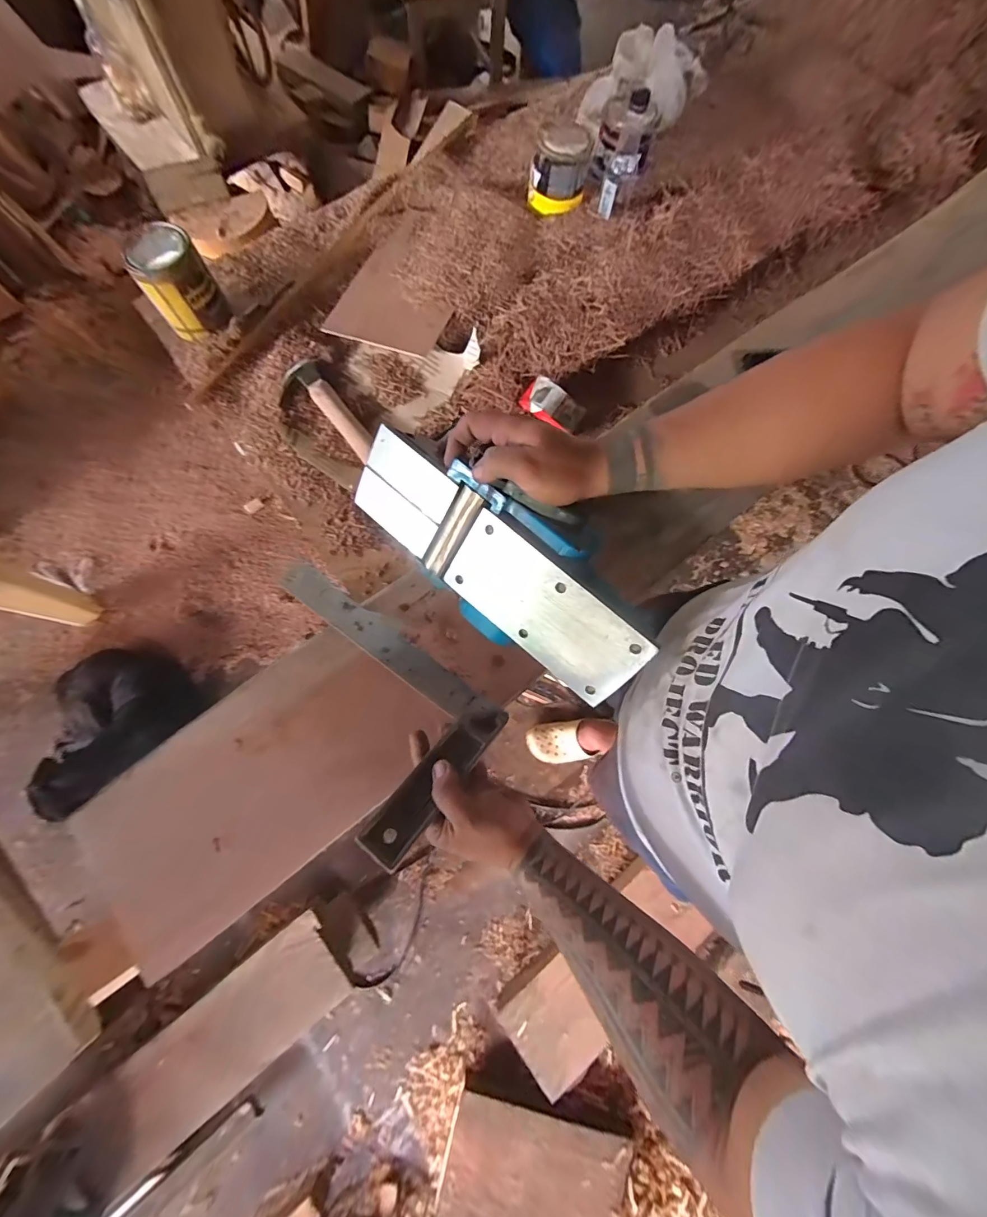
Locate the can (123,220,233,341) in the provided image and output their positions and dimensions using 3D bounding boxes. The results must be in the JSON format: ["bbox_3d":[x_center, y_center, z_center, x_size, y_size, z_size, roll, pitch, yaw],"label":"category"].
[{"bbox_3d":[-0.499,-0.513,0.669,0.096,0.111,0.095,1,75,-2],"label":"can"}]

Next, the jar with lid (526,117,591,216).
[{"bbox_3d":[0.118,-0.780,0.750,0.103,0.088,0.083,6,75,0],"label":"jar with lid"}]

